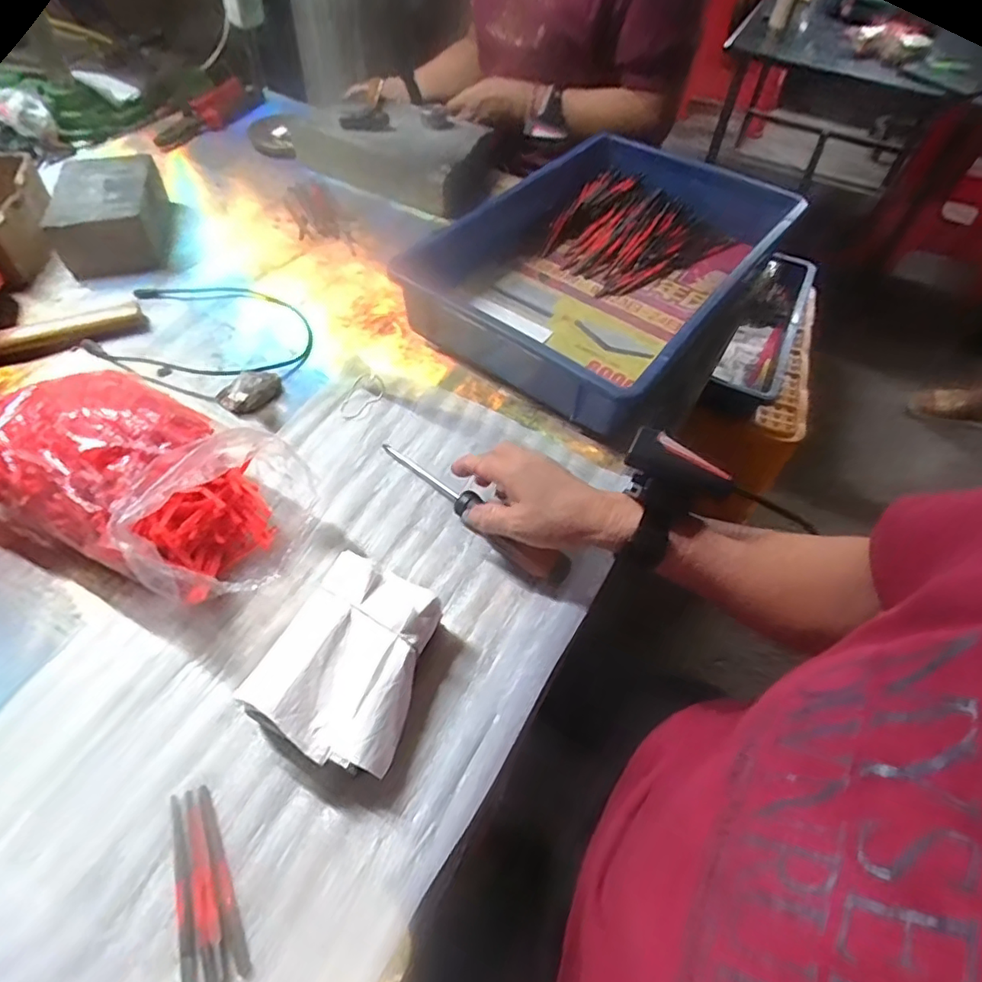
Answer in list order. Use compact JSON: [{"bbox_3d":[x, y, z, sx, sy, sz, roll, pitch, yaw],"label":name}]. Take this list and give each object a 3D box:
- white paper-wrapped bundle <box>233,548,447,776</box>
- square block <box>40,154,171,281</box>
[{"bbox_3d":[-0.093,0.115,0.397,0.104,0.047,0.125,24,56,13],"label":"white paper-wrapped bundle"},{"bbox_3d":[-0.453,-0.333,0.708,0.108,0.063,0.162,-9,55,-10],"label":"square block"}]

